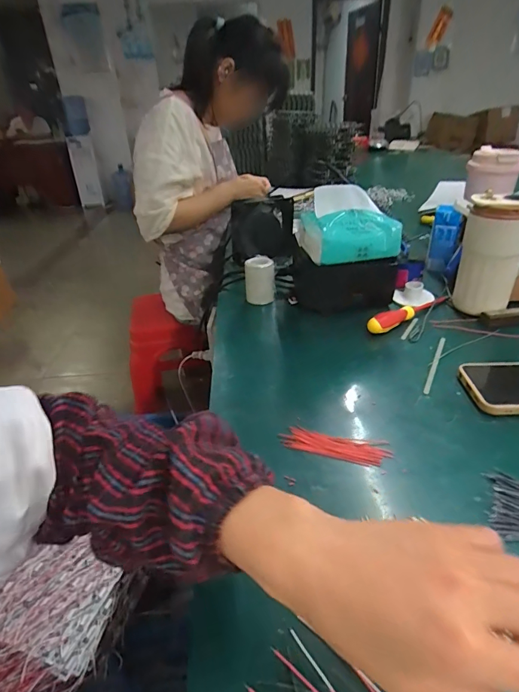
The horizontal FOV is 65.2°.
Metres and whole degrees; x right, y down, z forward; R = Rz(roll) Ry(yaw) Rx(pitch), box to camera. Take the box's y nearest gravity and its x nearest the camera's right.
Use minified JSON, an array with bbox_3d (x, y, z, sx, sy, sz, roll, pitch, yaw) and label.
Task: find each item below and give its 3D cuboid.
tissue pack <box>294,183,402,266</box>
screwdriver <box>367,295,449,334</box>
[{"bbox_3d":[0.123,-0.169,0.556,0.129,0.086,0.078,-8,31,-9],"label":"tissue pack"},{"bbox_3d":[0.219,-0.051,0.592,0.163,0.024,0.022,-23,36,-30],"label":"screwdriver"}]

